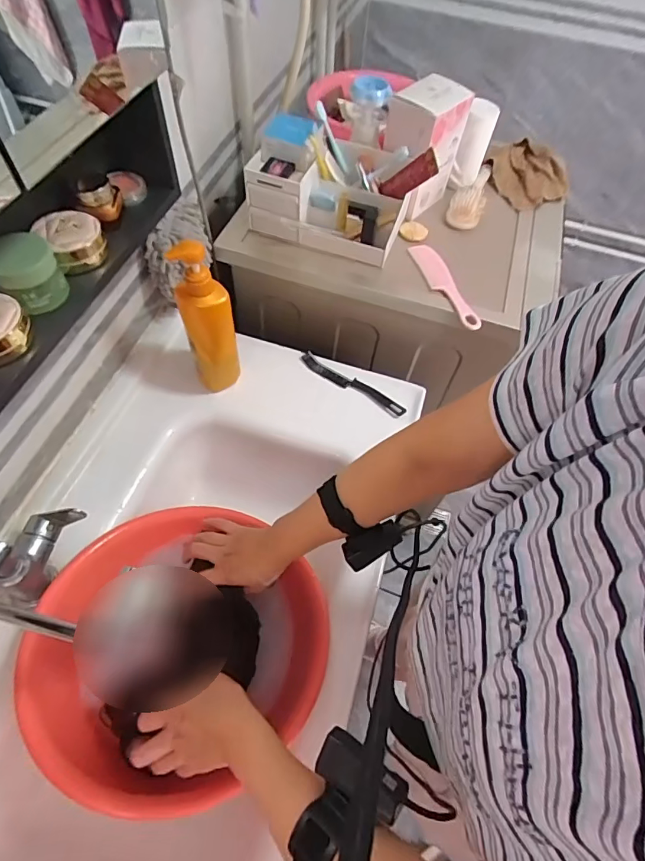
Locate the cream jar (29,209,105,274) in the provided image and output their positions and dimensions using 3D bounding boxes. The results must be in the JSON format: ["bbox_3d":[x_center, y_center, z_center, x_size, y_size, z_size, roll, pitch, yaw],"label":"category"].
[{"bbox_3d":[-0.281,-0.213,0.510,0.060,0.039,0.063,2,58,-3],"label":"cream jar"}]

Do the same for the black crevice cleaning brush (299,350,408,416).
[{"bbox_3d":[0.051,-0.080,0.816,0.212,0.021,0.029,31,61,15],"label":"black crevice cleaning brush"}]

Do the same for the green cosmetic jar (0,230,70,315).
[{"bbox_3d":[-0.296,-0.157,0.457,0.064,0.056,0.058,-31,65,-21],"label":"green cosmetic jar"}]

